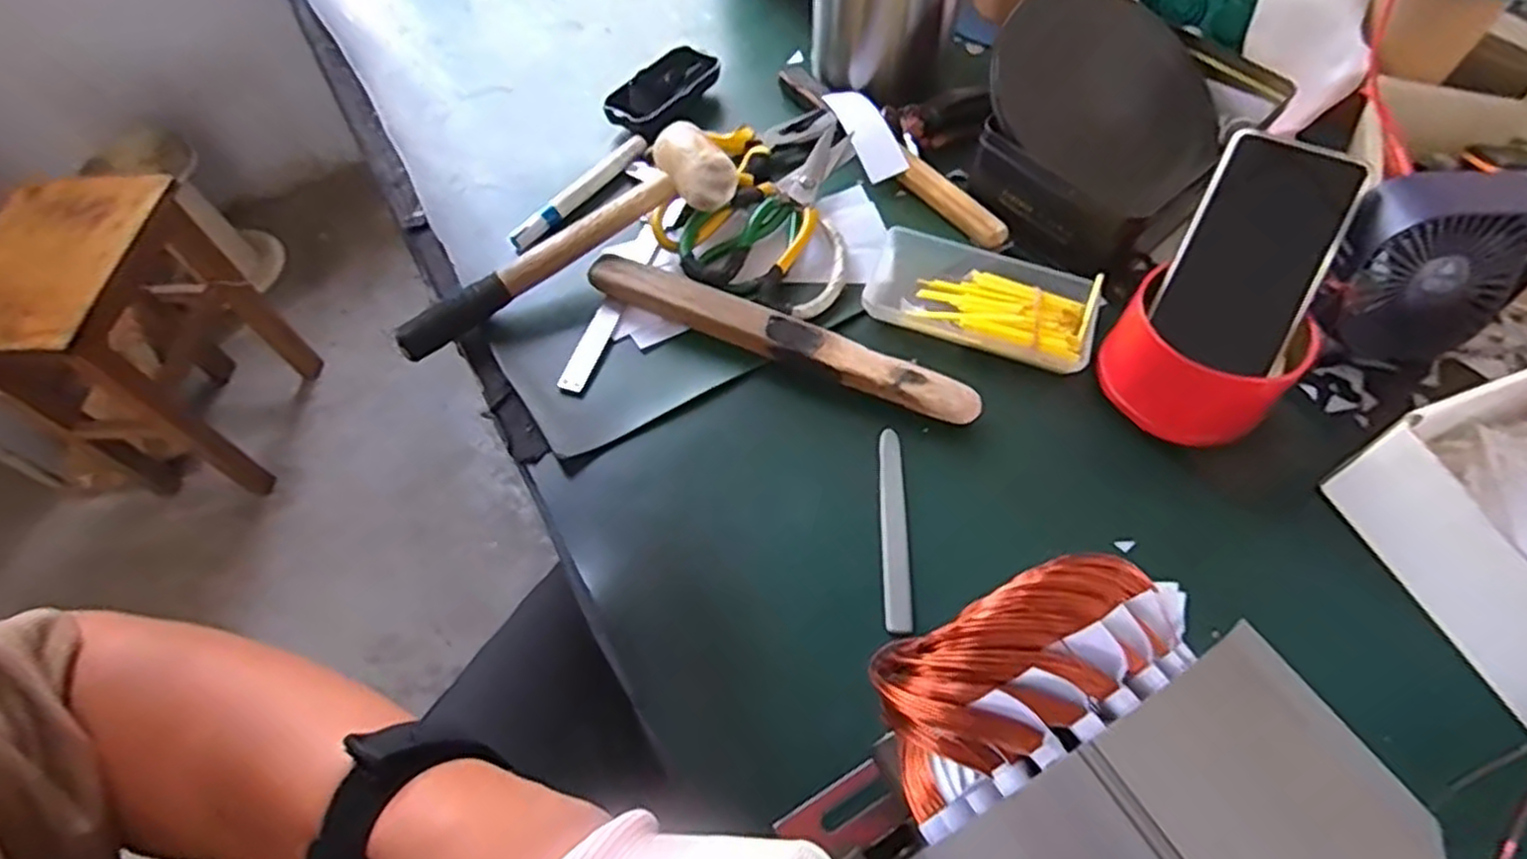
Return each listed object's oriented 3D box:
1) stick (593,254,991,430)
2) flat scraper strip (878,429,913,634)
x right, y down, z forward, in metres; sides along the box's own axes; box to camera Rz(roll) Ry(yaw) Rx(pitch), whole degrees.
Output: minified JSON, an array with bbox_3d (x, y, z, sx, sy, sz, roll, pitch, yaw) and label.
[{"bbox_3d":[0.008,-0.063,0.496,0.272,0.018,0.030,21,62,15],"label":"stick"},{"bbox_3d":[0.076,0.055,0.441,0.015,0.004,0.126,1,59,3],"label":"flat scraper strip"}]

